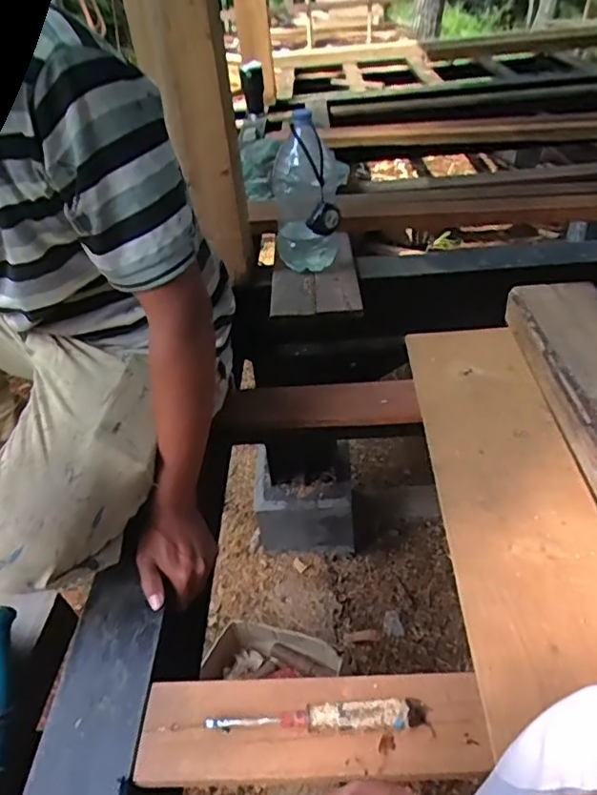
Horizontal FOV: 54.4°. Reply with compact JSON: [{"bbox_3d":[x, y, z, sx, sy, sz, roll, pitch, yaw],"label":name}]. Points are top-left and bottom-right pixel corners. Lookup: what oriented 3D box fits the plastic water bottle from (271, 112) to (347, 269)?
[{"bbox_3d":[0.027,-0.397,1.183,0.156,0.292,0.103,-3,38,3],"label":"plastic water bottle"}]

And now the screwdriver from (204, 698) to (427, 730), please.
[{"bbox_3d":[0.017,0.305,0.559,0.207,0.030,0.029,-3,38,3],"label":"screwdriver"}]

